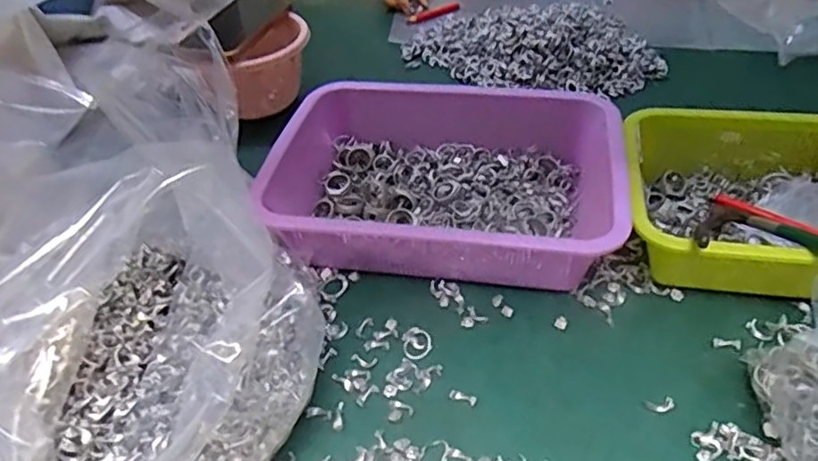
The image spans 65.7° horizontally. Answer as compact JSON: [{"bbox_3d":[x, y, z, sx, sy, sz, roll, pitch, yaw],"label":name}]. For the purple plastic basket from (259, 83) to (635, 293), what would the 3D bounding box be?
[{"bbox_3d":[0.030,-0.043,0.572,0.300,0.090,0.219,1,42,5],"label":"purple plastic basket"}]

